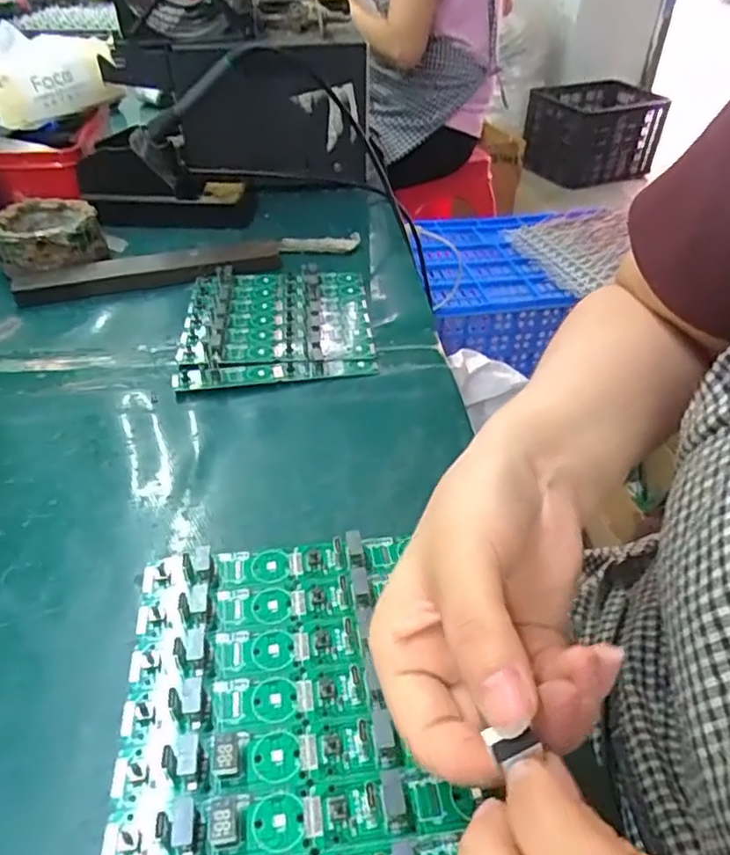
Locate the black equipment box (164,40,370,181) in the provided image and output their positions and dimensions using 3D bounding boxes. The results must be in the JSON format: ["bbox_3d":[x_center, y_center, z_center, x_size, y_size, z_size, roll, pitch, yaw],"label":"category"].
[{"bbox_3d":[-0.090,-0.309,0.643,0.185,0.128,0.053,-16,44,-19],"label":"black equipment box"}]

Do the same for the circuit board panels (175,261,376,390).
[{"bbox_3d":[-0.066,-0.082,0.486,0.136,0.014,0.151,-3,41,-6],"label":"circuit board panels"}]

